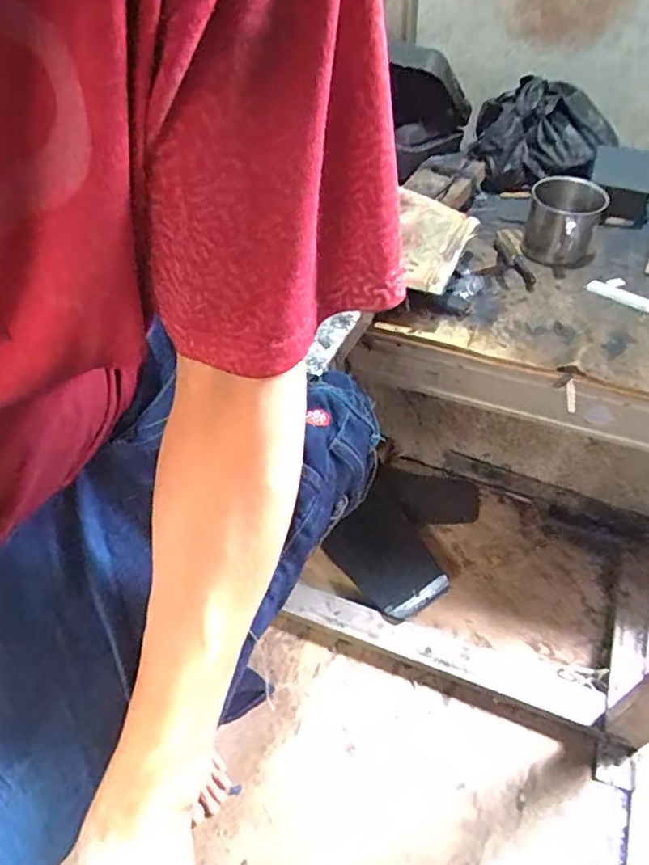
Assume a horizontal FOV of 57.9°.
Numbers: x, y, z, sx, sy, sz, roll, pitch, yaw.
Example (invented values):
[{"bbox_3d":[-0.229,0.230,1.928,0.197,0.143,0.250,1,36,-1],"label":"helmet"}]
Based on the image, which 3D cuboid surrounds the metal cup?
[{"bbox_3d":[0.273,-0.241,0.675,0.081,0.071,0.095,16,49,17],"label":"metal cup"}]

